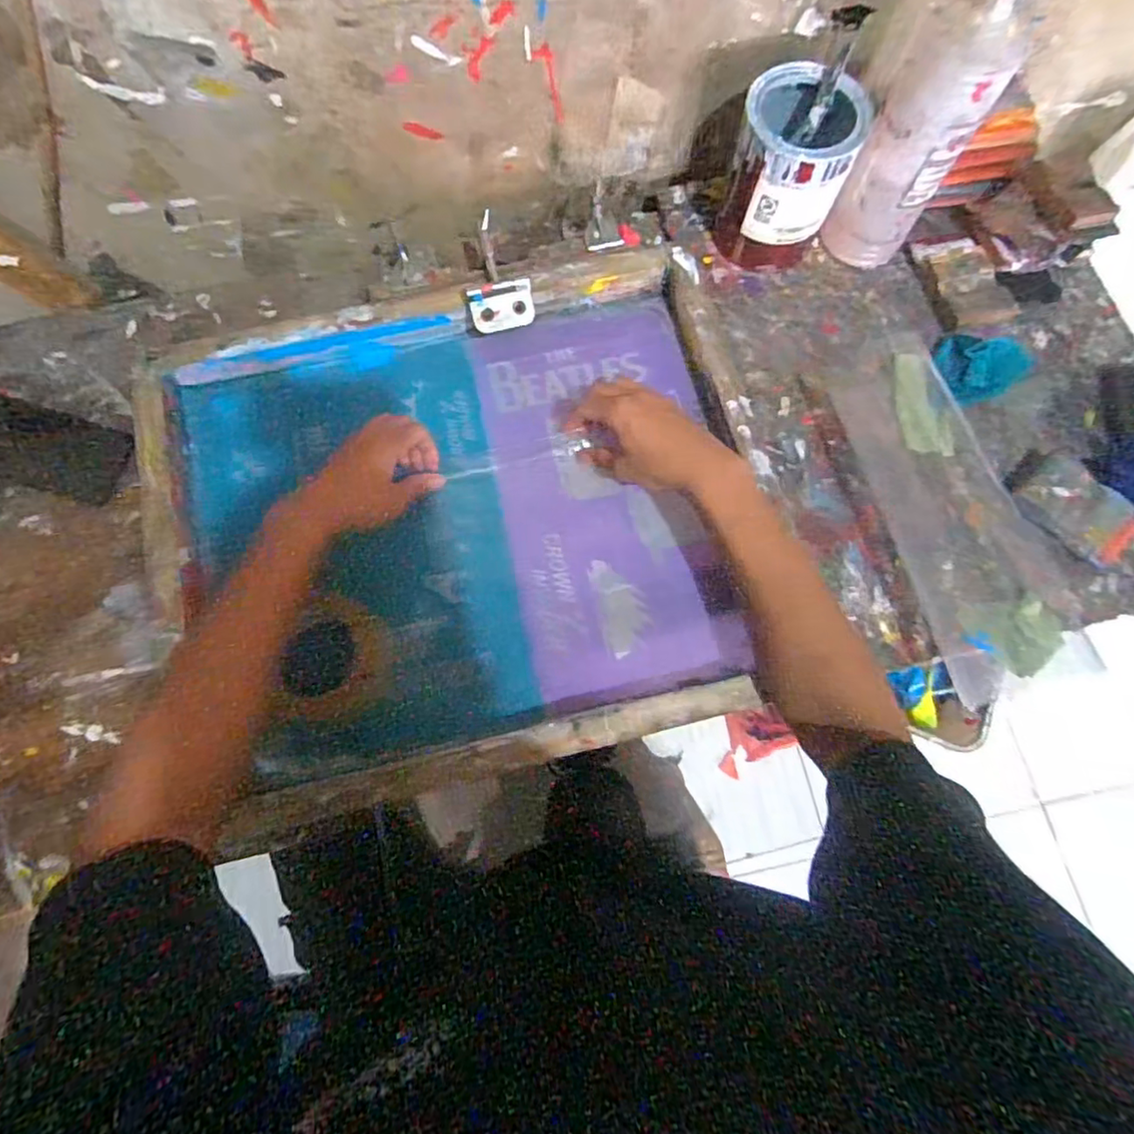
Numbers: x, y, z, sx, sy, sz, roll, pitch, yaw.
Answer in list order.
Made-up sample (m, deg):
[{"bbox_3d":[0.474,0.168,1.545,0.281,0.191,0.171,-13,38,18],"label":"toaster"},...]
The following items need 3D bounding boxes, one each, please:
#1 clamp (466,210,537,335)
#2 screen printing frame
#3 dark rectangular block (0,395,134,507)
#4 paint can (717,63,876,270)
[{"bbox_3d":[-0.070,-0.279,0.593,0.058,0.027,0.104,-15,76,-4],"label":"clamp"},{"bbox_3d":[-0.097,-0.046,0.567,0.518,0.043,0.449,-13,76,-4],"label":"screen printing frame"},{"bbox_3d":[-0.503,-0.114,0.596,0.145,0.017,0.080,16,76,4],"label":"dark rectangular block"},{"bbox_3d":[0.210,-0.376,0.602,0.104,0.135,0.104,0,76,0],"label":"paint can"}]

